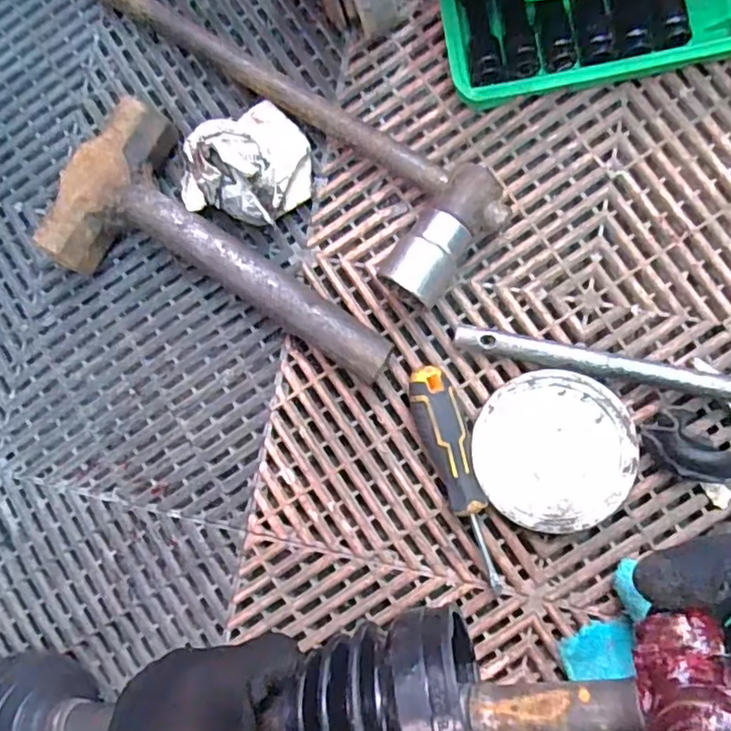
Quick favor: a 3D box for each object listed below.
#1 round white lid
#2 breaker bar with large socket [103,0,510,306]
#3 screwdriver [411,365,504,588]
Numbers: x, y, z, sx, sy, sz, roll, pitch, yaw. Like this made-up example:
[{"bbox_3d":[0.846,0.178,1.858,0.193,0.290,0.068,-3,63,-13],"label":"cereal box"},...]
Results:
[{"bbox_3d":[0.124,0.056,0.414,0.099,0.017,0.100,3,86,8],"label":"round white lid"},{"bbox_3d":[-0.100,-0.212,0.452,0.445,0.046,0.092,40,92,9],"label":"breaker bar with large socket"},{"bbox_3d":[0.060,0.075,0.411,0.029,0.035,0.150,-16,84,7],"label":"screwdriver"}]

